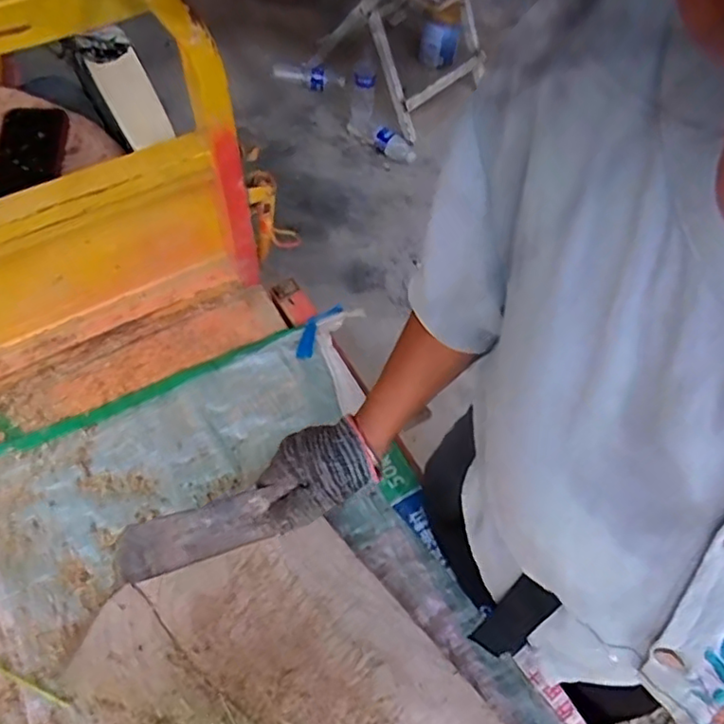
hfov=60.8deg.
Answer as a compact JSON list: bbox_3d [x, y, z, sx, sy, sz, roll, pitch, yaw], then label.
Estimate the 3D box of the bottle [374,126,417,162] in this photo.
[{"bbox_3d":[0.095,-0.613,1.753,0.124,0.048,0.068,39,65,15],"label":"bottle"}]

